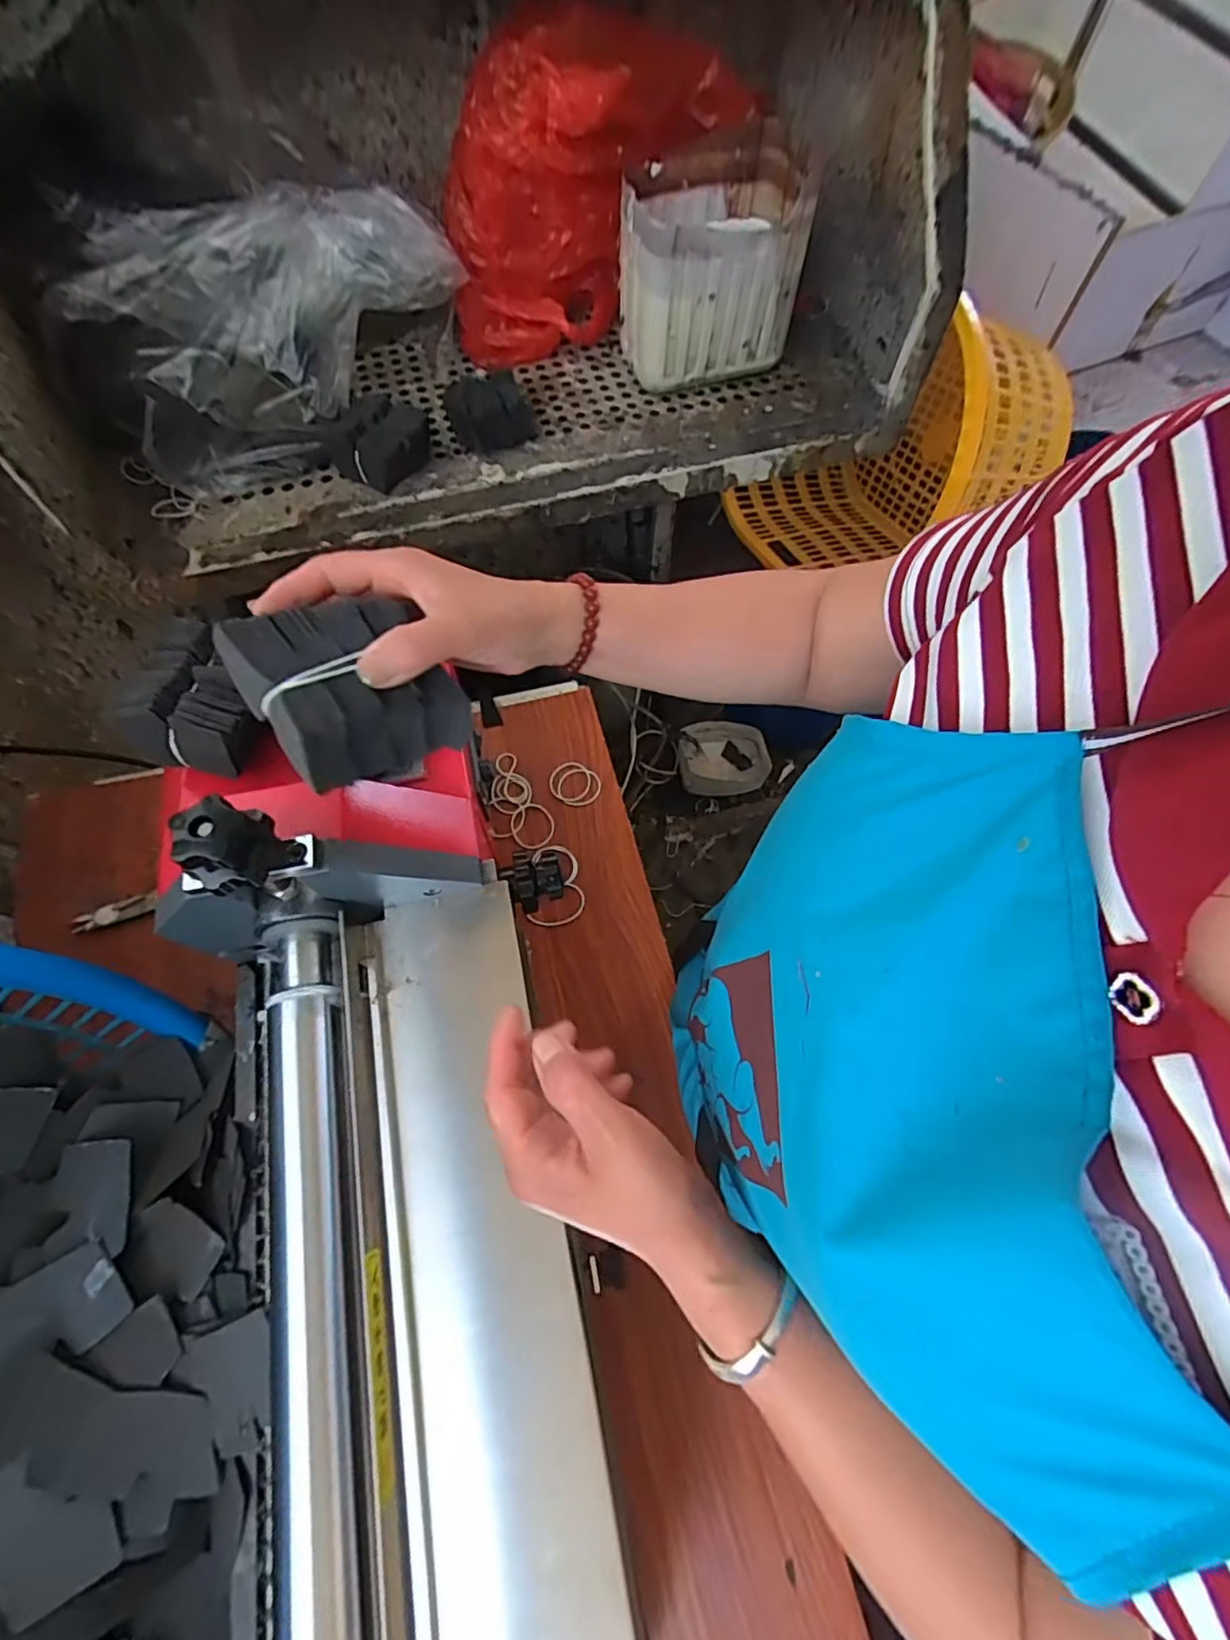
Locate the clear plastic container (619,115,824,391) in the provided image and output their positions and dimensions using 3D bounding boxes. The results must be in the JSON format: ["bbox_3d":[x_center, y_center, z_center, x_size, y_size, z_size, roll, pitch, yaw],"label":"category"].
[{"bbox_3d":[0.115,-0.674,0.768,0.204,0.186,0.219,7,67,3],"label":"clear plastic container"}]

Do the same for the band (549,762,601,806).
[{"bbox_3d":[-0.045,-0.040,0.695,0.060,0.004,0.049,34,77,18],"label":"band"}]

